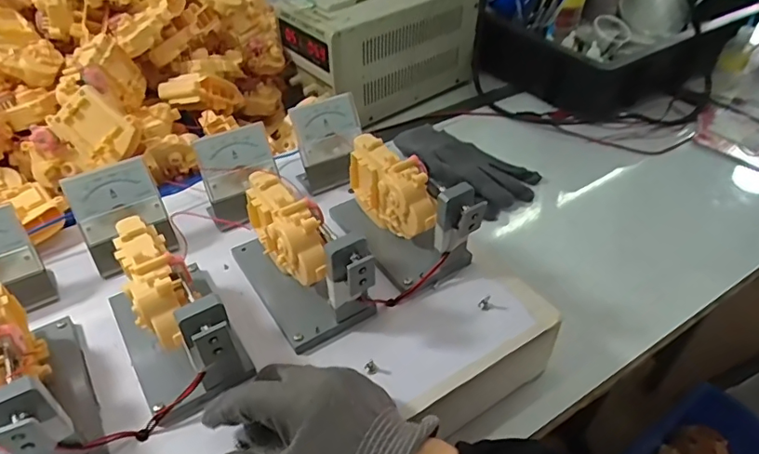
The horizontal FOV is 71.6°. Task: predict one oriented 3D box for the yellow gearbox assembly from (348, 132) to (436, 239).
[{"bbox_3d":[0.010,-0.027,0.433,0.033,0.076,0.097,-18,45,-21],"label":"yellow gearbox assembly"}]

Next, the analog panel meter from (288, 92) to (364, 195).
[{"bbox_3d":[-0.048,-0.079,0.502,0.064,0.072,0.047,-17,45,-20],"label":"analog panel meter"}]

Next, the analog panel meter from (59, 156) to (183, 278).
[{"bbox_3d":[-0.207,-0.009,0.423,0.064,0.063,0.052,-27,49,-28],"label":"analog panel meter"}]

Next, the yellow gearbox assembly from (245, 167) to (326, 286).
[{"bbox_3d":[-0.069,0.009,0.395,0.042,0.071,0.100,-18,45,-21],"label":"yellow gearbox assembly"}]

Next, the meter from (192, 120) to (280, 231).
[{"bbox_3d":[-0.122,-0.043,0.464,0.064,0.071,0.046,-14,44,-17],"label":"meter"}]

